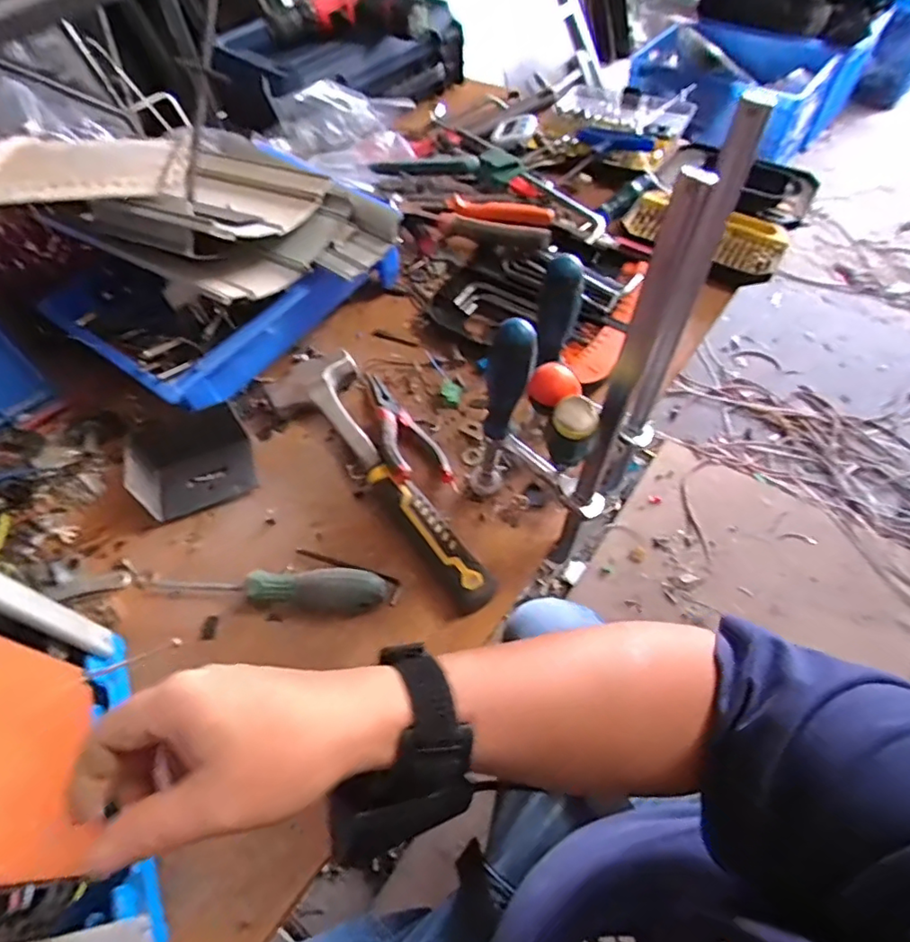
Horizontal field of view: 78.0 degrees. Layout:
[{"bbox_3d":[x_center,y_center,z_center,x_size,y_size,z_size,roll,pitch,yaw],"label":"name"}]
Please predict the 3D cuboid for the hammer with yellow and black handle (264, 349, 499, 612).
[{"bbox_3d":[-0.068,0.005,0.505,0.087,0.044,0.294,-30,59,-17],"label":"hammer with yellow and black handle"}]

